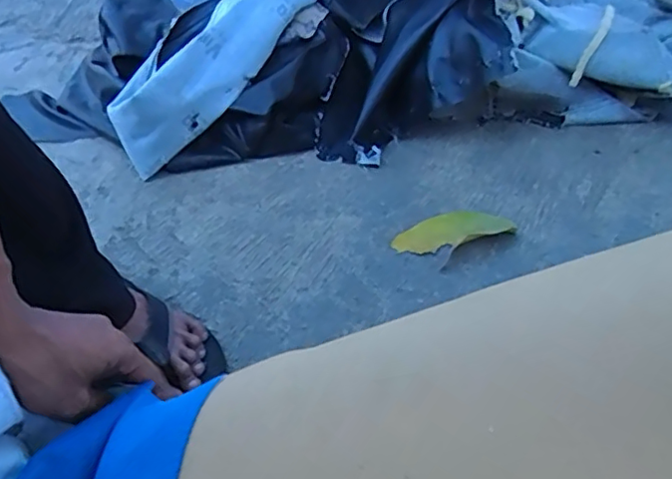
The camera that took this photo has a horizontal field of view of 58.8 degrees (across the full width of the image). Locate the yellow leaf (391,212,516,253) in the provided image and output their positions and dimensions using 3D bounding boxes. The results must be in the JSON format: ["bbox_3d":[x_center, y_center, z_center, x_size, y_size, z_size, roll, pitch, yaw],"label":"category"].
[{"bbox_3d":[0.159,-0.015,0.837,0.163,0.020,0.058,-10,53,-3],"label":"yellow leaf"}]

